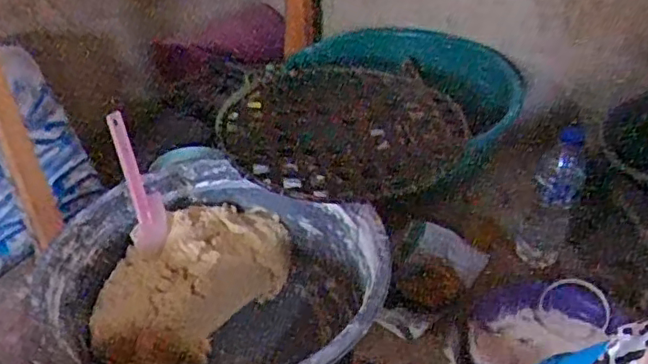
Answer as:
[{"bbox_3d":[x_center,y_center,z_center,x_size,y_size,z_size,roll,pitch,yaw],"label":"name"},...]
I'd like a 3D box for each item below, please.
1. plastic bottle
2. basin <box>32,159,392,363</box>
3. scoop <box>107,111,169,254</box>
[{"bbox_3d":[0.335,0.030,0.880,0.064,0.202,0.059,19,21,26],"label":"plastic bottle"},{"bbox_3d":[-0.125,0.168,0.788,0.410,0.222,0.364,27,46,33],"label":"basin"},{"bbox_3d":[-0.245,0.005,0.786,0.050,0.199,0.045,-14,38,-14],"label":"scoop"}]

